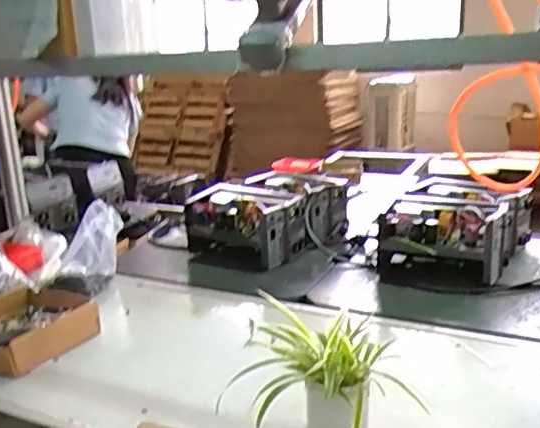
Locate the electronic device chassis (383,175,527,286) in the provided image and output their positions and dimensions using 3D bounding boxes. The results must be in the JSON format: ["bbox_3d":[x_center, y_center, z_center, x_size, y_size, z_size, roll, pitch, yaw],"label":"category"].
[{"bbox_3d":[0.483,0.042,1.481,0.316,0.171,0.396,6,18,27],"label":"electronic device chassis"}]

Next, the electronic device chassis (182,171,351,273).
[{"bbox_3d":[0.025,0.008,1.697,0.324,0.183,0.463,9,19,35],"label":"electronic device chassis"}]

